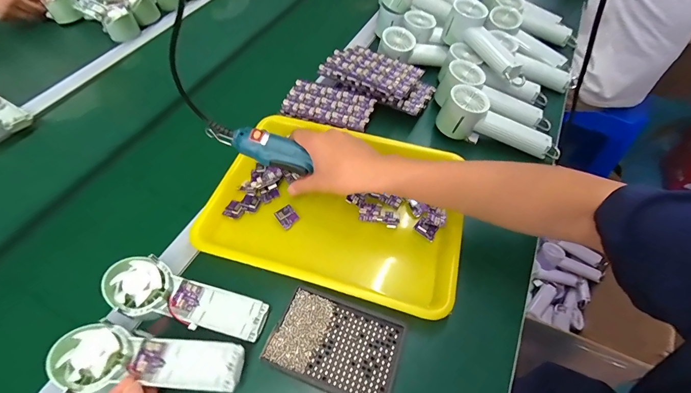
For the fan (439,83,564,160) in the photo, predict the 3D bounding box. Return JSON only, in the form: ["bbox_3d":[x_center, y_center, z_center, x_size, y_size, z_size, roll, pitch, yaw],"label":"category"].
[{"bbox_3d":[0.243,-0.110,0.526,0.189,0.057,0.062,25,59,0],"label":"fan"}]

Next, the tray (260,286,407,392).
[{"bbox_3d":[-0.009,0.160,0.357,0.134,0.017,0.089,19,58,12],"label":"tray"}]

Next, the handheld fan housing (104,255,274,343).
[{"bbox_3d":[-0.179,0.118,0.372,0.178,0.030,0.062,18,57,-2],"label":"handheld fan housing"}]

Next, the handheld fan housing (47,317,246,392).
[{"bbox_3d":[-0.191,0.165,0.326,0.173,0.032,0.061,7,56,-4],"label":"handheld fan housing"}]

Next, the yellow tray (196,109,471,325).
[{"bbox_3d":[-0.011,0.009,0.468,0.339,0.051,0.255,15,57,10],"label":"yellow tray"}]

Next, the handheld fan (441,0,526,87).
[{"bbox_3d":[0.246,-0.262,0.575,0.055,0.062,0.183,-26,73,-17],"label":"handheld fan"}]

